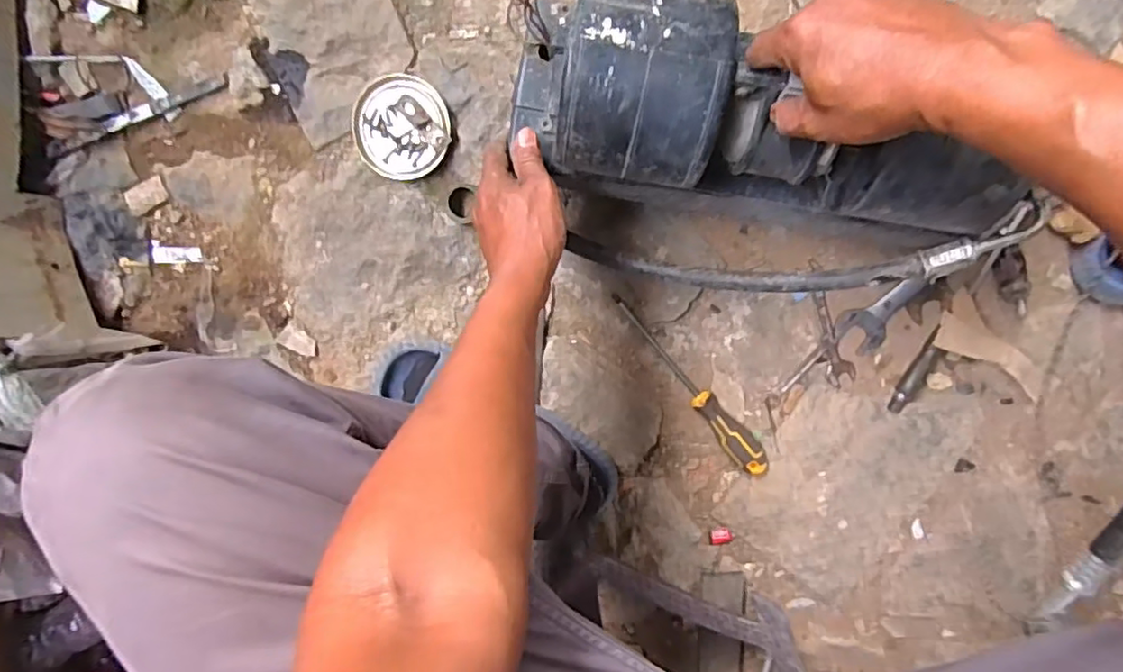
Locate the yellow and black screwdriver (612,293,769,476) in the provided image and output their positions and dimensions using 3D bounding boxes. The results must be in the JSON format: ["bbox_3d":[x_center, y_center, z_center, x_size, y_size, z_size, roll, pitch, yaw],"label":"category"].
[{"bbox_3d":[0.142,0.057,0.705,0.032,0.032,0.253,-41,94,9],"label":"yellow and black screwdriver"}]

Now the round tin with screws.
[{"bbox_3d":[-0.171,-0.224,0.682,0.101,0.016,0.104,1,99,4],"label":"round tin with screws"}]

